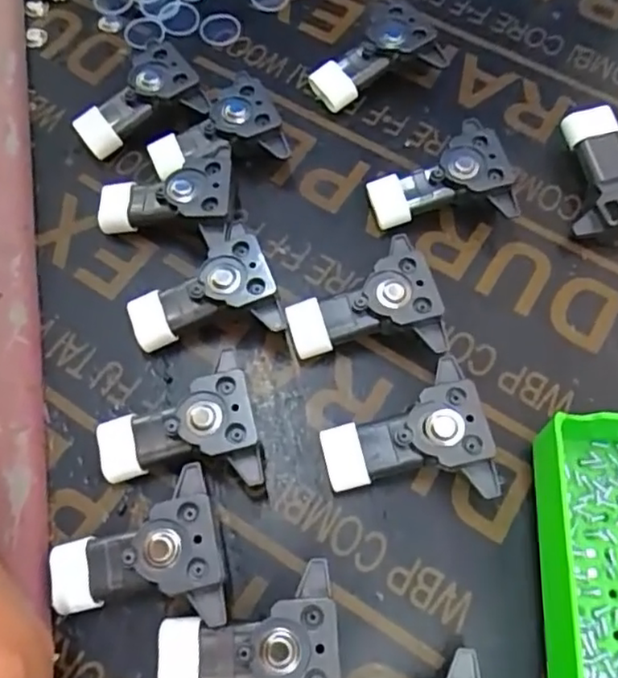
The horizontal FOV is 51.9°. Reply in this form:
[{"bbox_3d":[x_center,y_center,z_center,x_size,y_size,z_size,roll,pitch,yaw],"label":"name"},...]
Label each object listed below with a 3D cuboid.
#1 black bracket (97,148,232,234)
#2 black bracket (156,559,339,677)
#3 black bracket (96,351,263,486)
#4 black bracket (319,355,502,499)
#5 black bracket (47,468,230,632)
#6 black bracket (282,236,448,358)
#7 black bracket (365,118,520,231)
[{"bbox_3d":[-0.068,-0.068,0.302,0.065,0.014,0.038,-9,65,12],"label":"black bracket"},{"bbox_3d":[-0.023,0.113,0.227,0.064,0.029,0.054,-2,65,-2],"label":"black bracket"},{"bbox_3d":[-0.054,0.038,0.259,0.063,0.027,0.048,-8,66,-4],"label":"black bracket"},{"bbox_3d":[0.038,0.040,0.260,0.063,0.027,0.055,-7,66,-4],"label":"black bracket"},{"bbox_3d":[-0.065,0.079,0.242,0.065,0.027,0.054,-3,65,-2],"label":"black bracket"},{"bbox_3d":[0.022,-0.013,0.282,0.062,0.027,0.053,-14,66,-7],"label":"black bracket"},{"bbox_3d":[0.063,-0.077,0.309,0.067,0.021,0.049,-19,66,4],"label":"black bracket"}]

